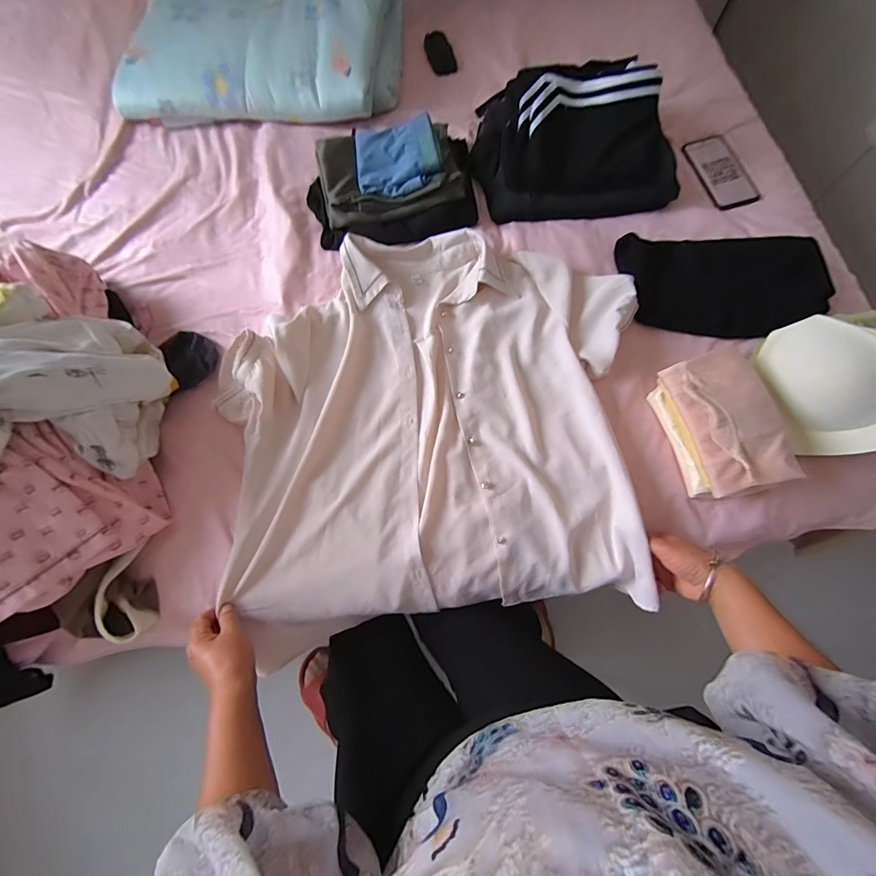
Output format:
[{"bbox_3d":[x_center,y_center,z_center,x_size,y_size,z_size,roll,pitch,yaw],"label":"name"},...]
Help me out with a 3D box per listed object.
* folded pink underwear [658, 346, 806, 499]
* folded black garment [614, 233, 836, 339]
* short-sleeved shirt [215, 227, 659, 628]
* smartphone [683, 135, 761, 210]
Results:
[{"bbox_3d":[0.393,-0.027,0.526,0.104,0.044,0.189,-13,73,-3],"label":"folded pink underwear"},{"bbox_3d":[0.447,-0.244,0.622,0.300,0.058,0.167,4,73,2],"label":"folded black garment"},{"bbox_3d":[-0.008,-0.040,0.584,0.575,0.090,0.570,-5,72,-1],"label":"short-sleeved shirt"},{"bbox_3d":[0.517,-0.496,0.727,0.089,0.015,0.165,-10,73,-2],"label":"smartphone"}]

